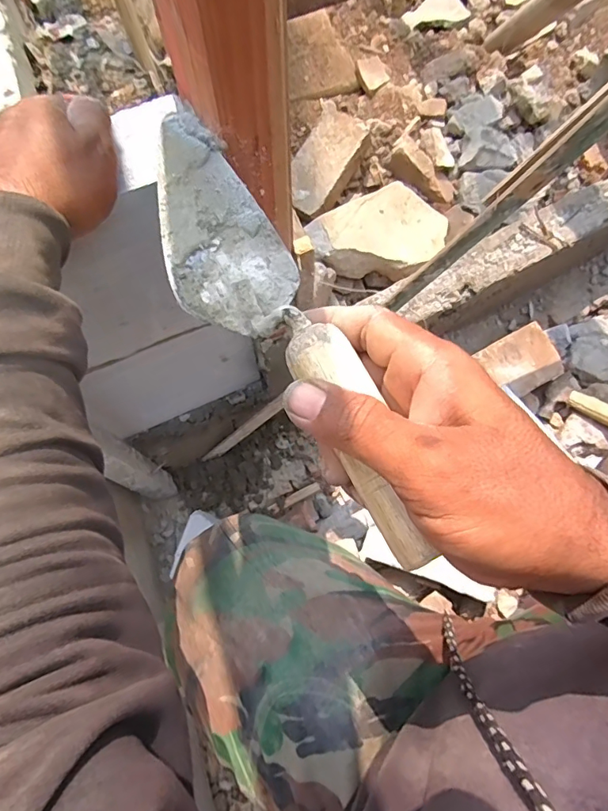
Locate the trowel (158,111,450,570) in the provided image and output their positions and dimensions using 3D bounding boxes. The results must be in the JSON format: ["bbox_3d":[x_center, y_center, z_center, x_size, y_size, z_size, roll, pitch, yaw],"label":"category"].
[{"bbox_3d":[-0.017,-0.043,0.254,0.069,0.050,0.272,-27,68,-9],"label":"trowel"}]

